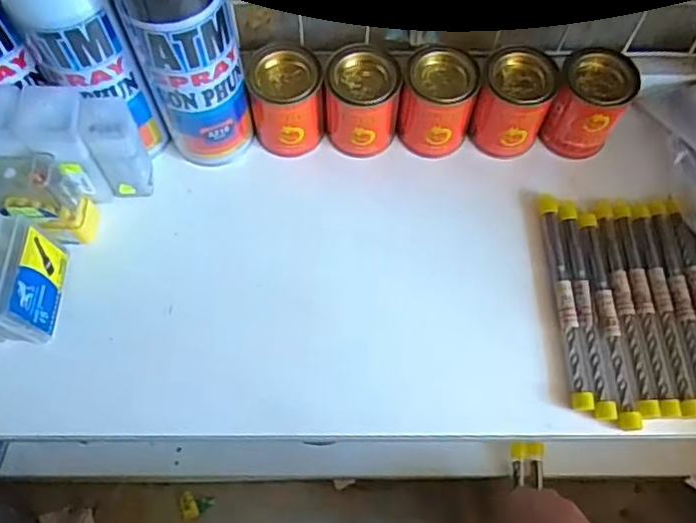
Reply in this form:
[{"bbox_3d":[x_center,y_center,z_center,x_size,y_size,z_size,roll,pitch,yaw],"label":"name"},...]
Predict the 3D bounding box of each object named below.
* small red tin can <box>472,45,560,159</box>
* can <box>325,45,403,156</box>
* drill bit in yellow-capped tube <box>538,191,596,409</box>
[{"bbox_3d":[0.126,-0.119,0.487,0.051,0.074,0.045,18,63,10],"label":"small red tin can"},{"bbox_3d":[0.011,-0.119,0.483,0.055,0.075,0.049,1,61,0],"label":"can"},{"bbox_3d":[0.155,0.024,0.448,0.013,0.017,0.159,-2,61,-1],"label":"drill bit in yellow-capped tube"}]

